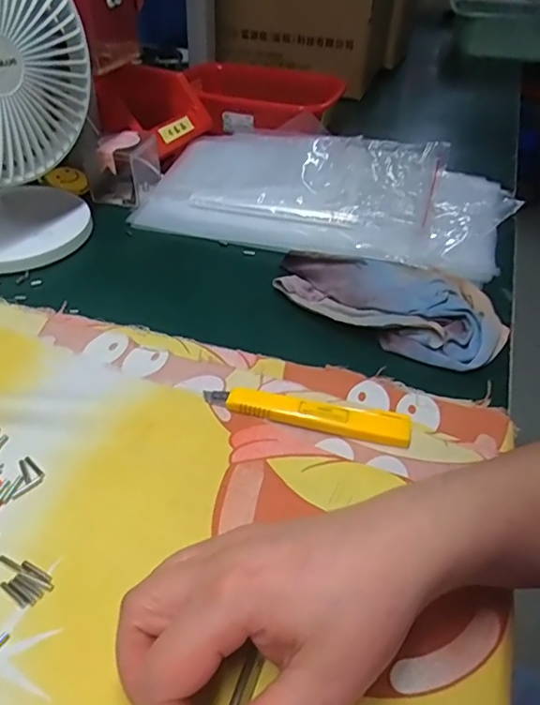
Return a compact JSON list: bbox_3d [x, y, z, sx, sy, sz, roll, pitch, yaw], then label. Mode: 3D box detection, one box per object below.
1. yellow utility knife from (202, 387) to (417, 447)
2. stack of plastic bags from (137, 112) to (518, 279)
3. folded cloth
[{"bbox_3d":[0.023,0.037,0.333,0.127,0.012,0.020,11,43,9],"label":"yellow utility knife"},{"bbox_3d":[0.061,-0.167,0.545,0.346,0.042,0.226,17,44,15],"label":"stack of plastic bags"},{"bbox_3d":[0.090,-0.042,0.421,0.178,0.023,0.093,23,46,20],"label":"folded cloth"}]

